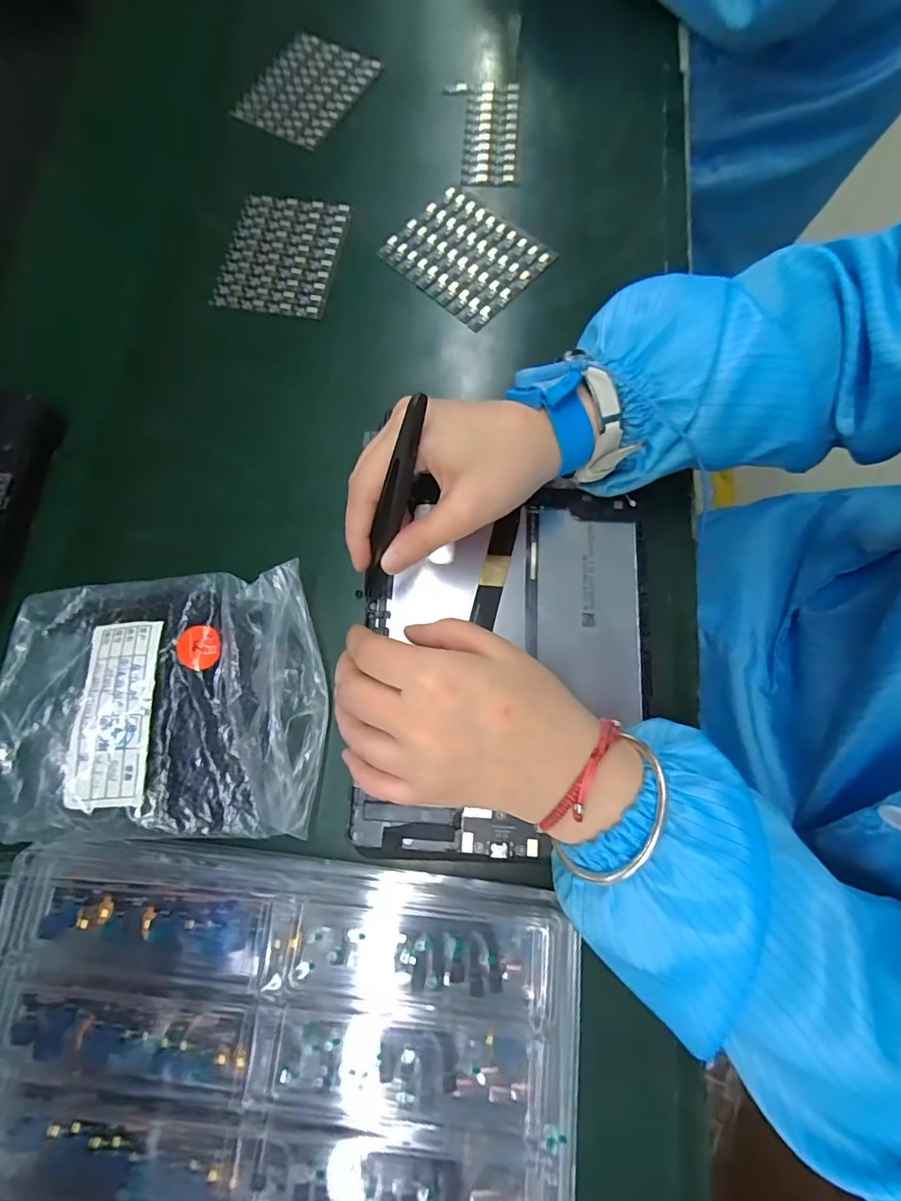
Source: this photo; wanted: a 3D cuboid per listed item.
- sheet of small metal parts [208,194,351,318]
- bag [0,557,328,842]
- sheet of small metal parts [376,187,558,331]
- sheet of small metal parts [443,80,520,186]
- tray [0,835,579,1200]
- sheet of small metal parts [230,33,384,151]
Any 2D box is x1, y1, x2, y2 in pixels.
[{"bbox_3d":[-0.120,-0.247,0.373,0.078,0.004,0.095,11,79,4],"label":"sheet of small metal parts"},{"bbox_3d":[-0.154,0.055,0.283,0.170,0.032,0.142,-5,75,4],"label":"bag"},{"bbox_3d":[0.010,-0.242,0.368,0.096,0.010,0.080,42,83,14],"label":"sheet of small metal parts"},{"bbox_3d":[0.026,-0.359,0.399,0.054,0.011,0.102,-2,75,5],"label":"sheet of small metal parts"},{"bbox_3d":[-0.088,0.227,0.220,0.268,0.031,0.222,5,76,7],"label":"tray"},{"bbox_3d":[-0.112,-0.397,0.407,0.079,0.005,0.093,31,83,7],"label":"sheet of small metal parts"}]

